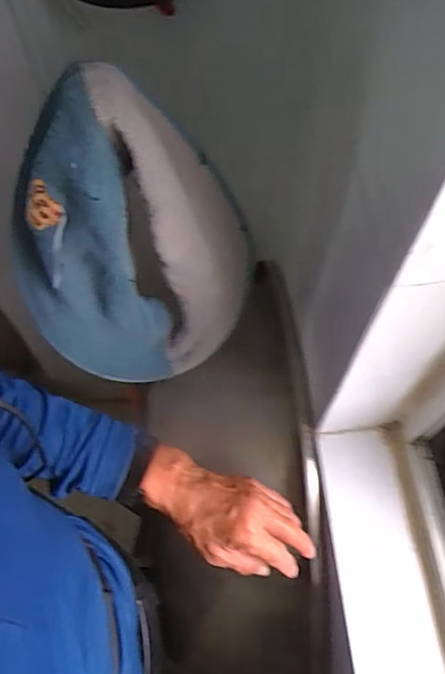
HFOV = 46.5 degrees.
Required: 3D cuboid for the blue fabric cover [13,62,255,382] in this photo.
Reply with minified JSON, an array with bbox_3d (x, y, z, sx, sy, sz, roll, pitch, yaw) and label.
[{"bbox_3d":[-0.087,-0.072,0.505,0.212,0.370,0.074,-19,63,-10],"label":"blue fabric cover"}]

